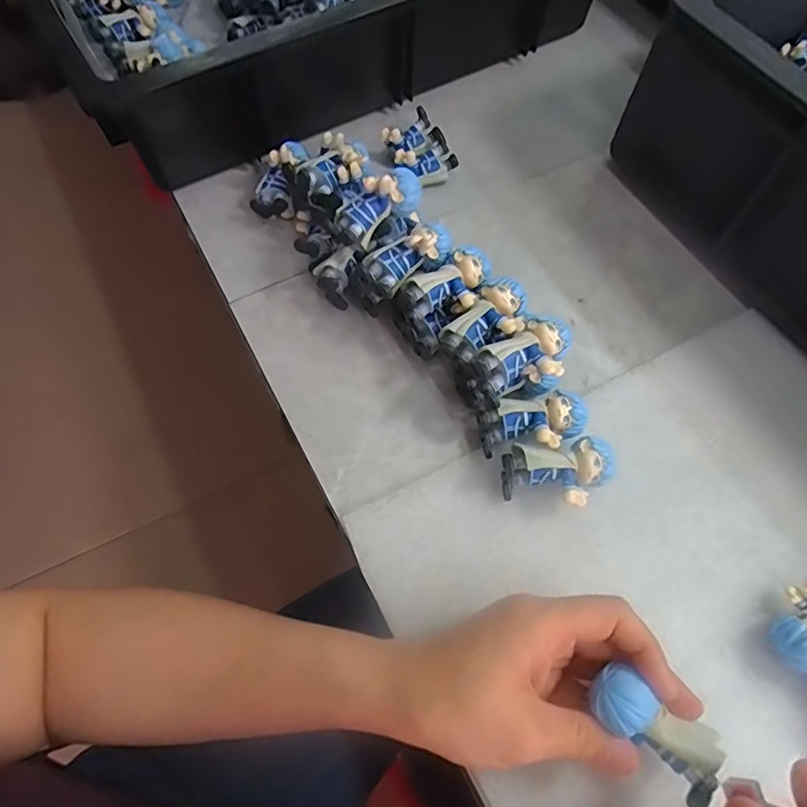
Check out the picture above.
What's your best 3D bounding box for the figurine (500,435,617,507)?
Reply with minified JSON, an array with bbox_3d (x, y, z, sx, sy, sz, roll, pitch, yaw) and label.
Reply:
[{"bbox_3d":[0.085,0.039,0.307,0.060,0.031,0.038,-10,64,-6],"label":"figurine"}]

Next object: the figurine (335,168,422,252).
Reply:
[{"bbox_3d":[-0.017,-0.119,0.332,0.058,0.028,0.020,-37,70,4],"label":"figurine"}]

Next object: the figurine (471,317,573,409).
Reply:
[{"bbox_3d":[0.067,-0.024,0.302,0.057,0.019,0.032,-30,68,-15],"label":"figurine"}]

